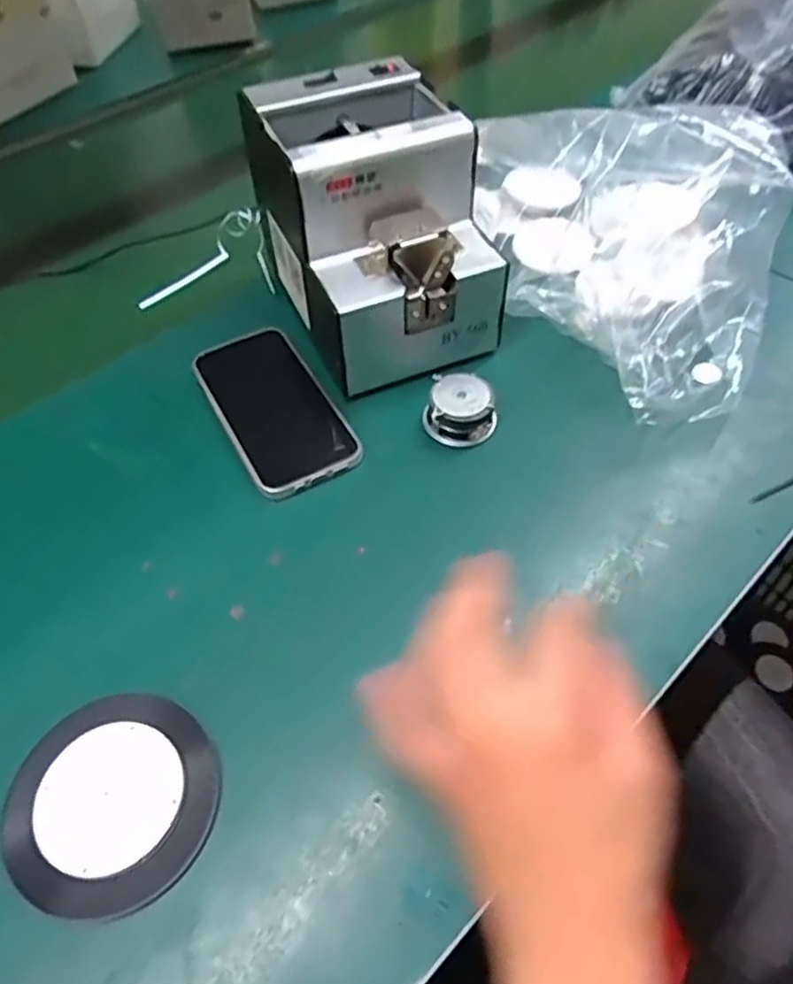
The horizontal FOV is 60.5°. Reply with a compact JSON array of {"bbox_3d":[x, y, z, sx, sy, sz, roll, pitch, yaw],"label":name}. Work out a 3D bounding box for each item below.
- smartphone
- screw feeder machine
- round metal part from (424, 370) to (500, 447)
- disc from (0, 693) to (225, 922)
[{"bbox_3d":[-0.086,-0.059,0.481,0.075,0.014,0.149,-25,56,-16],"label":"smartphone"},{"bbox_3d":[-0.017,-0.190,0.490,0.132,0.143,0.180,-20,56,-12],"label":"screw feeder machine"},{"bbox_3d":[0.045,-0.056,0.470,0.047,0.034,0.047,-1,53,2],"label":"round metal part"},{"bbox_3d":[-0.138,0.150,0.332,0.096,0.007,0.097,-1,53,2],"label":"disc"}]

